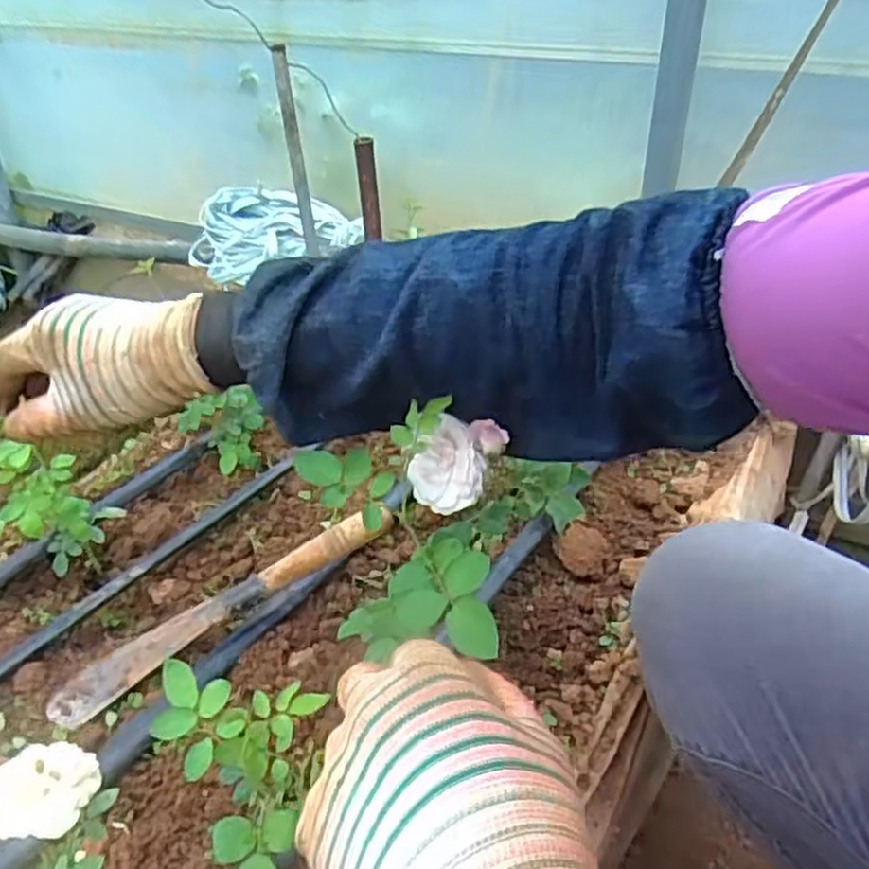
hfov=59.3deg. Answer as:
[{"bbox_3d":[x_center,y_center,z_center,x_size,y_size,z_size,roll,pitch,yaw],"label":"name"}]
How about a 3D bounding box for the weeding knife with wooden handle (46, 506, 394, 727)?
[{"bbox_3d":[-0.153,0.130,0.563,0.272,0.019,0.033,-30,41,-10],"label":"weeding knife with wooden handle"}]

